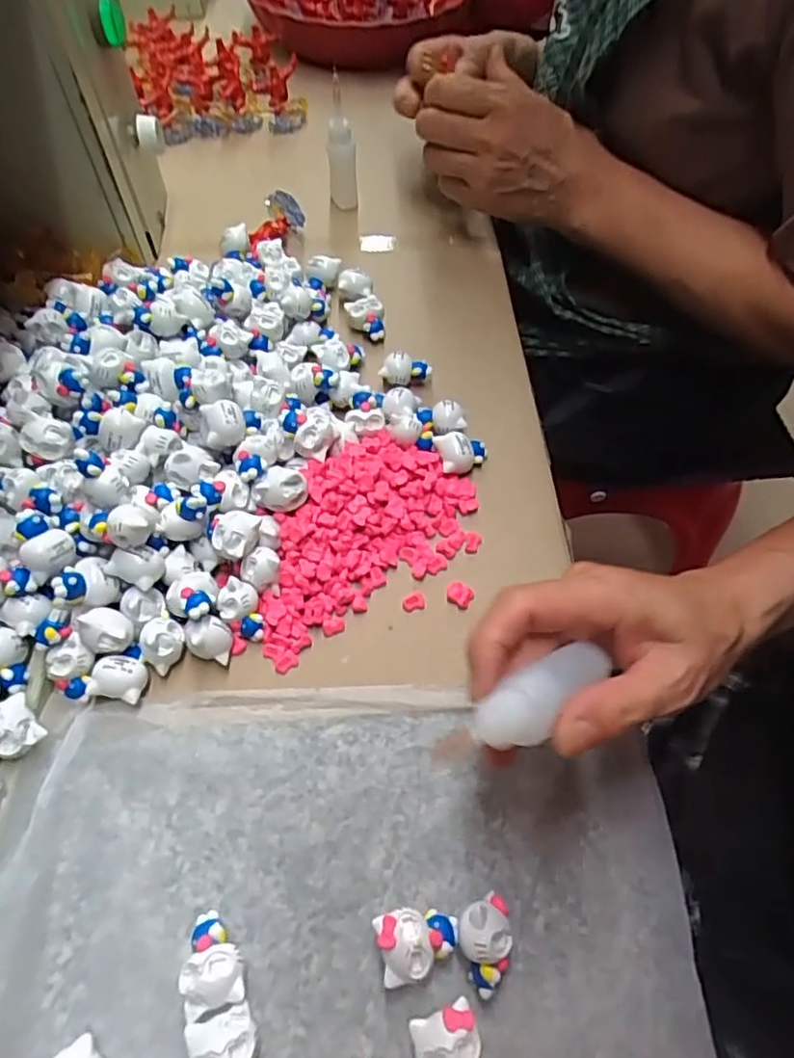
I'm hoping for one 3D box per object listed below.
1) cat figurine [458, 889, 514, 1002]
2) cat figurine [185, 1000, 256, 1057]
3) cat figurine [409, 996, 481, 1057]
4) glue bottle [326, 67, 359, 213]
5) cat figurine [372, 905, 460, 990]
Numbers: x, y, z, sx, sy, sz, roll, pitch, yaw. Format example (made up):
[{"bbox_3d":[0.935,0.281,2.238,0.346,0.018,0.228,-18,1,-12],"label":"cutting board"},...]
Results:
[{"bbox_3d":[0.036,0.171,0.264,0.021,0.025,0.035,13,61,4],"label":"cat figurine"},{"bbox_3d":[-0.066,0.207,0.245,0.024,0.019,0.033,-16,63,-12],"label":"cat figurine"},{"bbox_3d":[0.021,0.204,0.248,0.025,0.019,0.026,-16,63,-12],"label":"cat figurine"},{"bbox_3d":[-0.044,-0.305,0.502,0.023,0.084,0.026,2,61,-2],"label":"glue bottle"},{"bbox_3d":[0.009,0.173,0.267,0.033,0.019,0.024,-11,62,-9],"label":"cat figurine"}]

